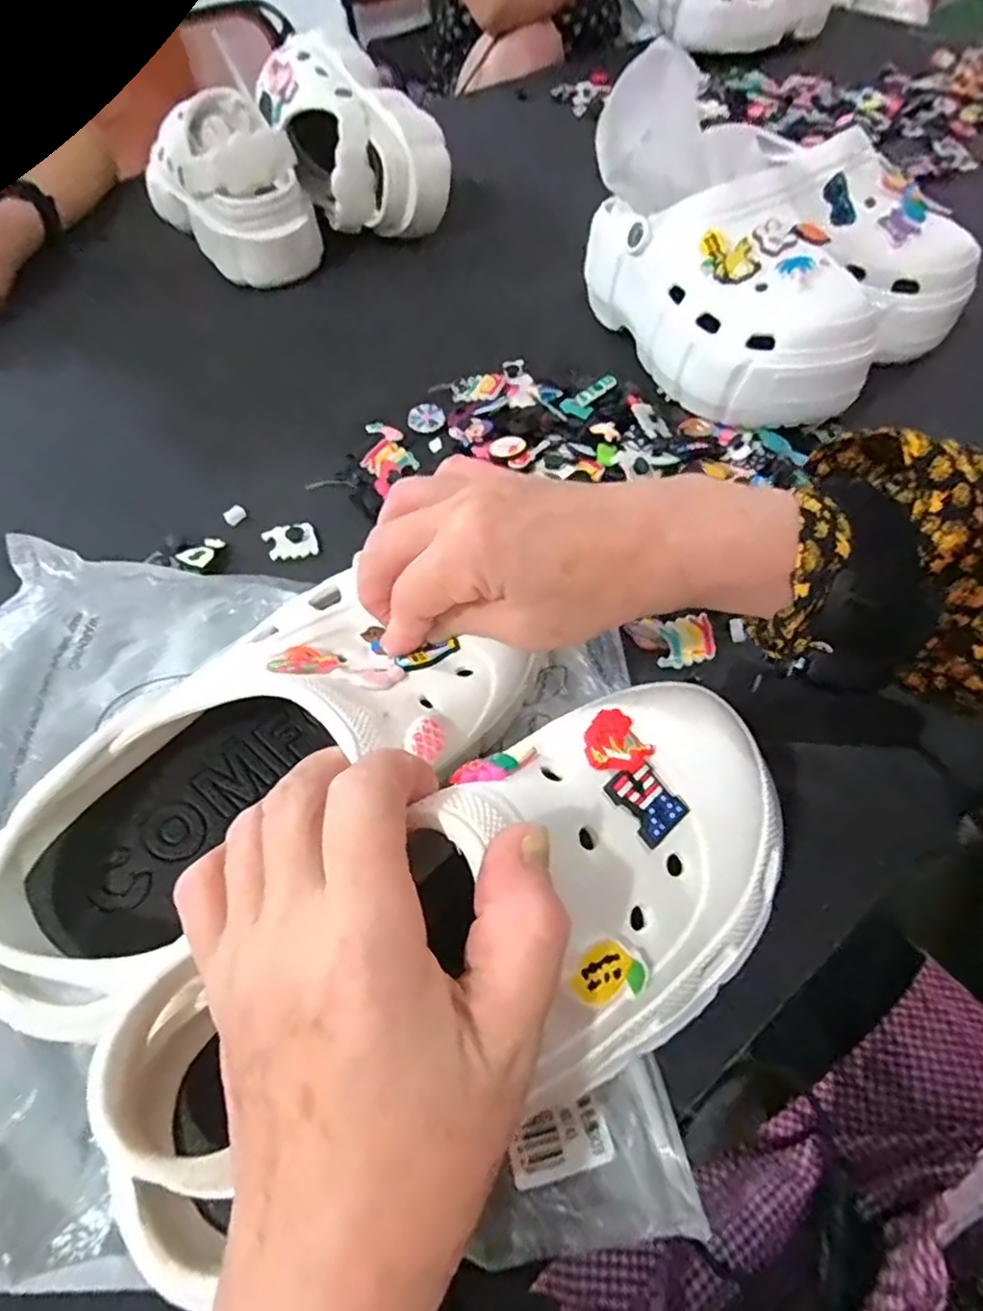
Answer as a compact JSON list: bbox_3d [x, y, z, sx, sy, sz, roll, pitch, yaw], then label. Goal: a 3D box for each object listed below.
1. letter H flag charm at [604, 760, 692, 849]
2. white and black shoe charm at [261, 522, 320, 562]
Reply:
[{"bbox_3d":[0.053,0.048,0.218,0.022,0.004,0.025,-36,81,-26],"label":"letter H flag charm"},{"bbox_3d":[-0.125,-0.073,0.404,0.032,0.007,0.029,-17,57,-10],"label":"white and black shoe charm"}]

